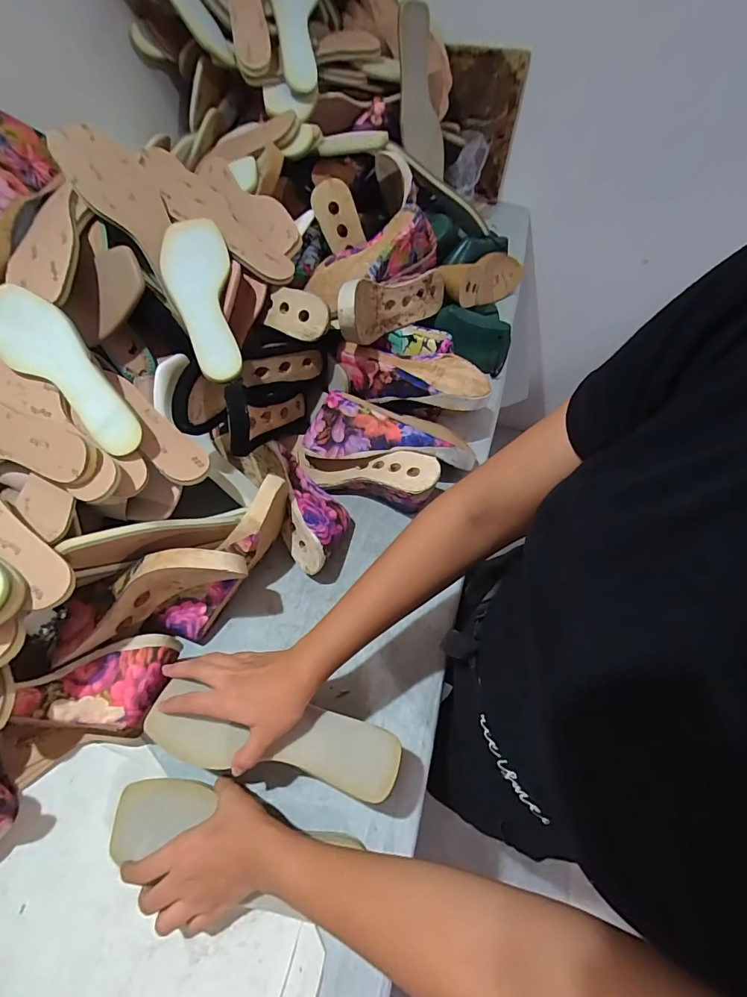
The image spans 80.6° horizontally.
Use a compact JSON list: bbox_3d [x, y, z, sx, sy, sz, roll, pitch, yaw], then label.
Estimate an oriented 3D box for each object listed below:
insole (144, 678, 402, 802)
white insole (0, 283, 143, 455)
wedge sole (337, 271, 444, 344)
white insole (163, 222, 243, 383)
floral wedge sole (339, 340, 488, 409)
[{"bbox_3d":[-0.096,0.224,0.413,0.236,0.014,0.071,5,60,4],"label":"insole"},{"bbox_3d":[-0.339,-0.143,0.479,0.233,0.017,0.077,45,91,5],"label":"white insole"},{"bbox_3d":[0.018,-0.277,0.625,0.066,0.079,0.229,38,47,20],"label":"wedge sole"},{"bbox_3d":[-0.212,-0.253,0.544,0.079,0.017,0.242,-14,74,-7],"label":"white insole"},{"bbox_3d":[0.056,-0.167,0.623,0.213,0.057,0.080,11,61,7],"label":"floral wedge sole"}]

